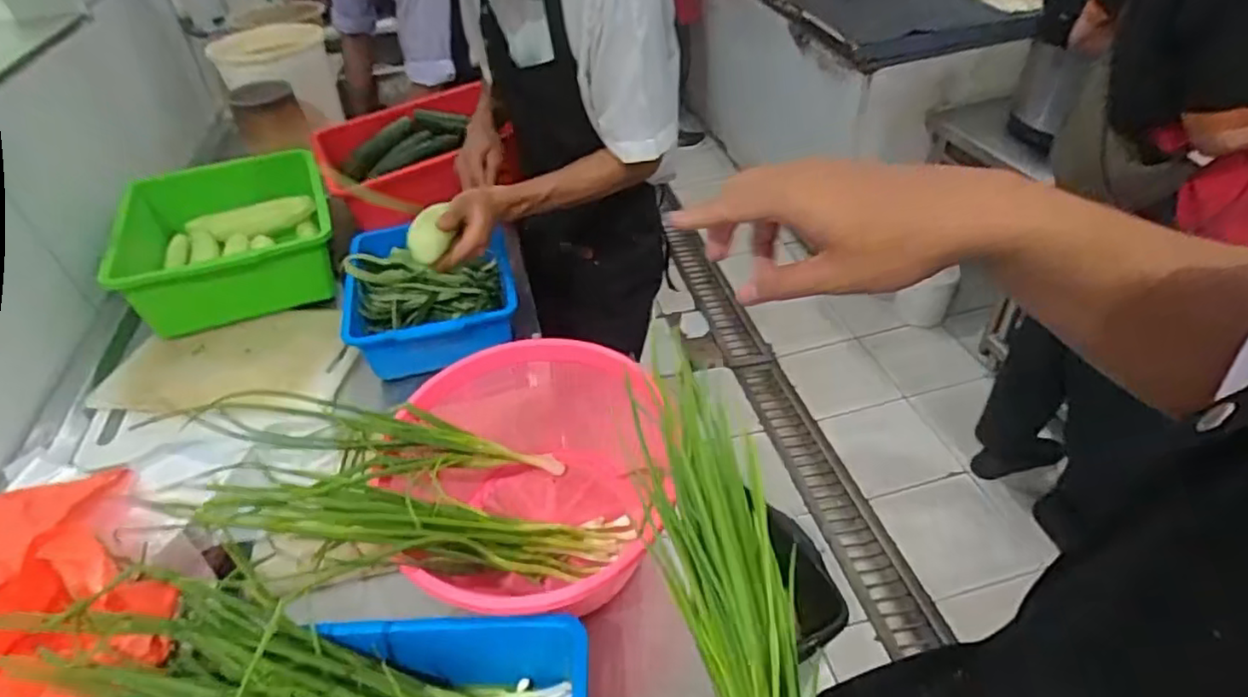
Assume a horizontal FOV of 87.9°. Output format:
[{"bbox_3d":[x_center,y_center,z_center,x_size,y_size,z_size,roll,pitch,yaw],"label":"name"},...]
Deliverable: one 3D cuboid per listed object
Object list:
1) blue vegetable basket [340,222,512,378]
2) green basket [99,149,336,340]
[{"bbox_3d":[-0.296,-0.084,0.986,0.241,0.084,0.260,-7,42,-6],"label":"blue vegetable basket"},{"bbox_3d":[-0.666,-0.194,1.107,0.306,0.134,0.355,-22,44,-18],"label":"green basket"}]

